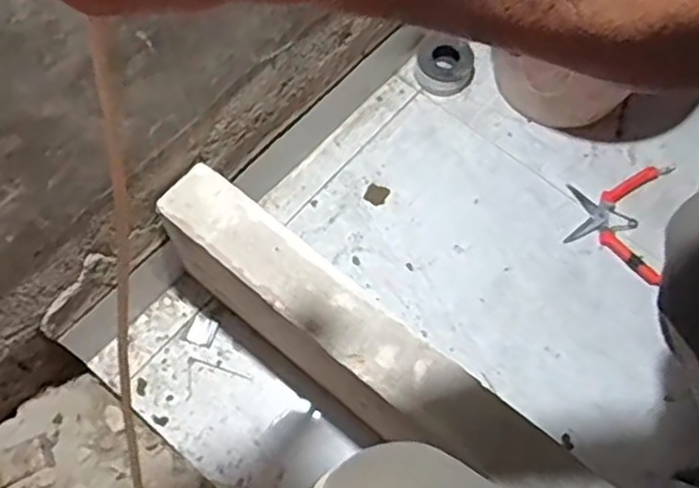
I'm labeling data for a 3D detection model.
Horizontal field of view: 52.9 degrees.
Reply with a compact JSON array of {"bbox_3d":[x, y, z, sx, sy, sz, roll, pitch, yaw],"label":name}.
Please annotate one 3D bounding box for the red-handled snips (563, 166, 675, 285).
[{"bbox_3d":[0.374,-0.041,0.978,0.132,0.011,0.179,13,66,3],"label":"red-handled snips"}]

